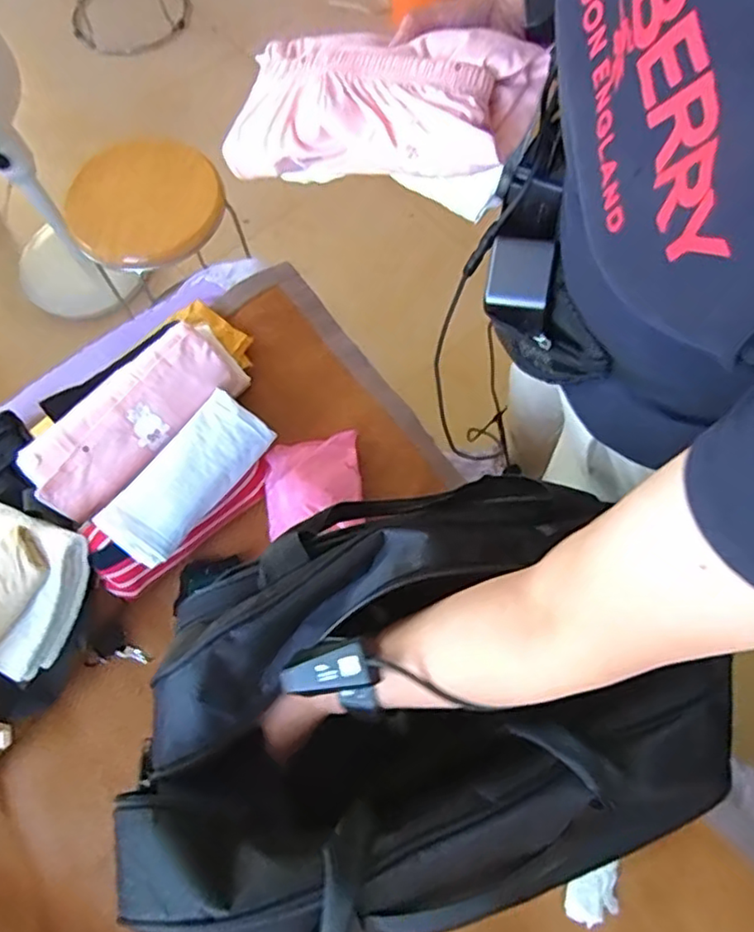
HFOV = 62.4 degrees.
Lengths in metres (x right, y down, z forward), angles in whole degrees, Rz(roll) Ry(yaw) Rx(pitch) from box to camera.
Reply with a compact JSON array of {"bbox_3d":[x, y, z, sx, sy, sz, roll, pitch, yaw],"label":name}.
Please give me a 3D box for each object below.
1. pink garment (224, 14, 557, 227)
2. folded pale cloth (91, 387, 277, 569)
[{"bbox_3d":[0.004,-0.283,0.482,0.228,0.090,0.133,27,72,10],"label":"pink garment"},{"bbox_3d":[-0.224,0.010,0.736,0.088,0.047,0.213,33,73,12],"label":"folded pale cloth"}]

